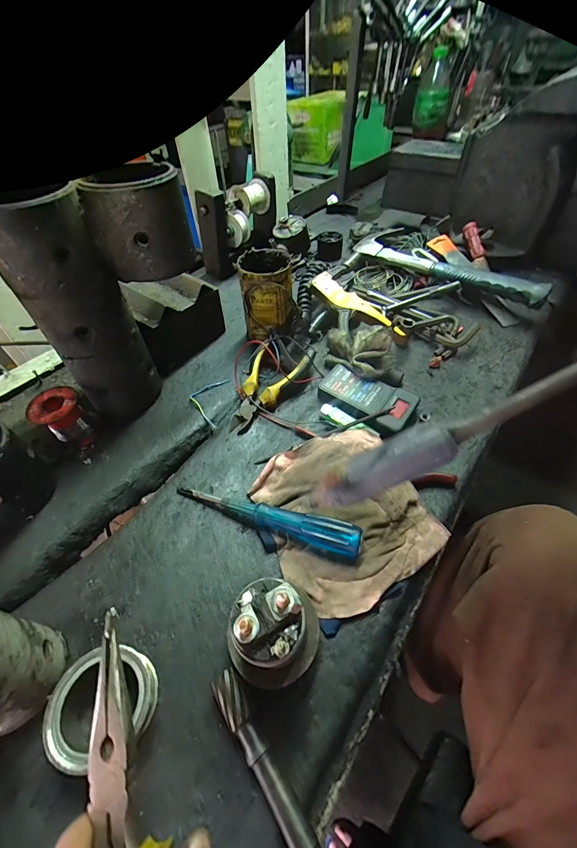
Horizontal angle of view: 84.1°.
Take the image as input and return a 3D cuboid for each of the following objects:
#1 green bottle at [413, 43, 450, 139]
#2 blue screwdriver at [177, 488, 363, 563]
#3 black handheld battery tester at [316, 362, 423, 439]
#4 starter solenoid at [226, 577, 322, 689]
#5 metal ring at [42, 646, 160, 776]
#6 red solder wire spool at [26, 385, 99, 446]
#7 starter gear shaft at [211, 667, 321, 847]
[{"bbox_3d":[0.352,-0.793,0.775,0.076,0.139,0.083,7,53,7],"label":"green bottle"},{"bbox_3d":[-0.023,0.093,0.312,0.184,0.033,0.027,12,54,11],"label":"blue screwdriver"},{"bbox_3d":[0.101,-0.031,0.413,0.120,0.021,0.074,34,61,24],"label":"black handheld battery tester"},{"bbox_3d":[-0.005,0.145,0.226,0.059,0.104,0.057,-1,53,1],"label":"starter solenoid"},{"bbox_3d":[-0.130,0.197,0.229,0.060,0.041,0.060,-1,53,1],"label":"metal ring"},{"bbox_3d":[-0.255,-0.006,0.367,0.049,0.054,0.047,-1,53,1],"label":"red solder wire spool"},{"bbox_3d":[-0.016,0.228,0.215,0.018,0.022,0.116,-31,58,-20],"label":"starter gear shaft"}]

